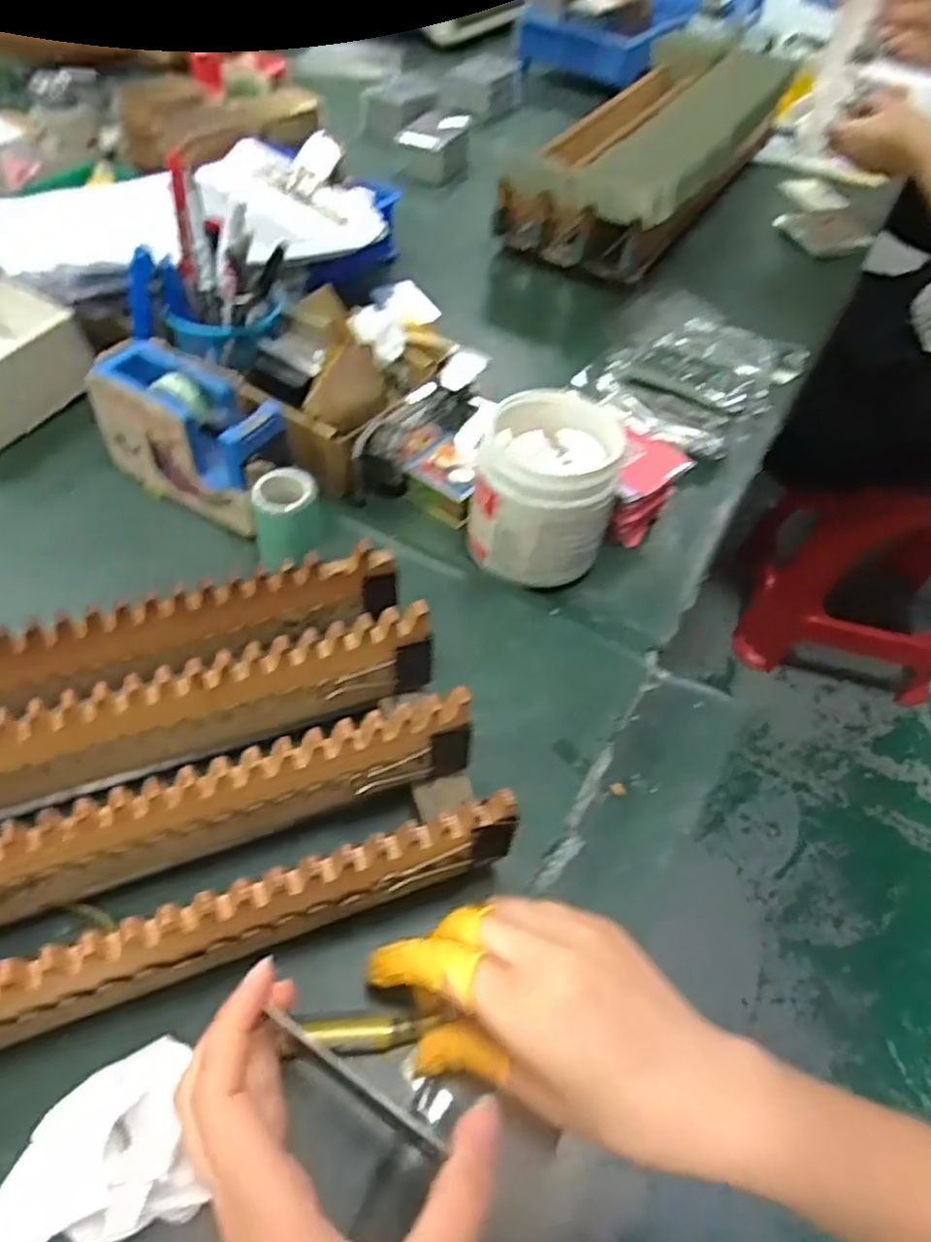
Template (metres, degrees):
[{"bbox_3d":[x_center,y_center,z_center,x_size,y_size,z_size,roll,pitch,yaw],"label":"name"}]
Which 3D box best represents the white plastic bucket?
[{"bbox_3d":[0.057,-0.093,0.517,0.092,0.094,0.096,2,52,-3],"label":"white plastic bucket"}]

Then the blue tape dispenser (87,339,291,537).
[{"bbox_3d":[-0.181,-0.125,0.504,0.137,0.079,0.062,29,55,18],"label":"blue tape dispenser"}]

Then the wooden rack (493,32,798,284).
[{"bbox_3d":[0.245,-0.597,0.923,0.207,0.109,0.540,26,54,15],"label":"wooden rack"}]

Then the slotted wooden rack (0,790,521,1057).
[{"bbox_3d":[-0.232,0.172,0.268,0.545,0.082,0.024,-17,55,-17],"label":"slotted wooden rack"}]

